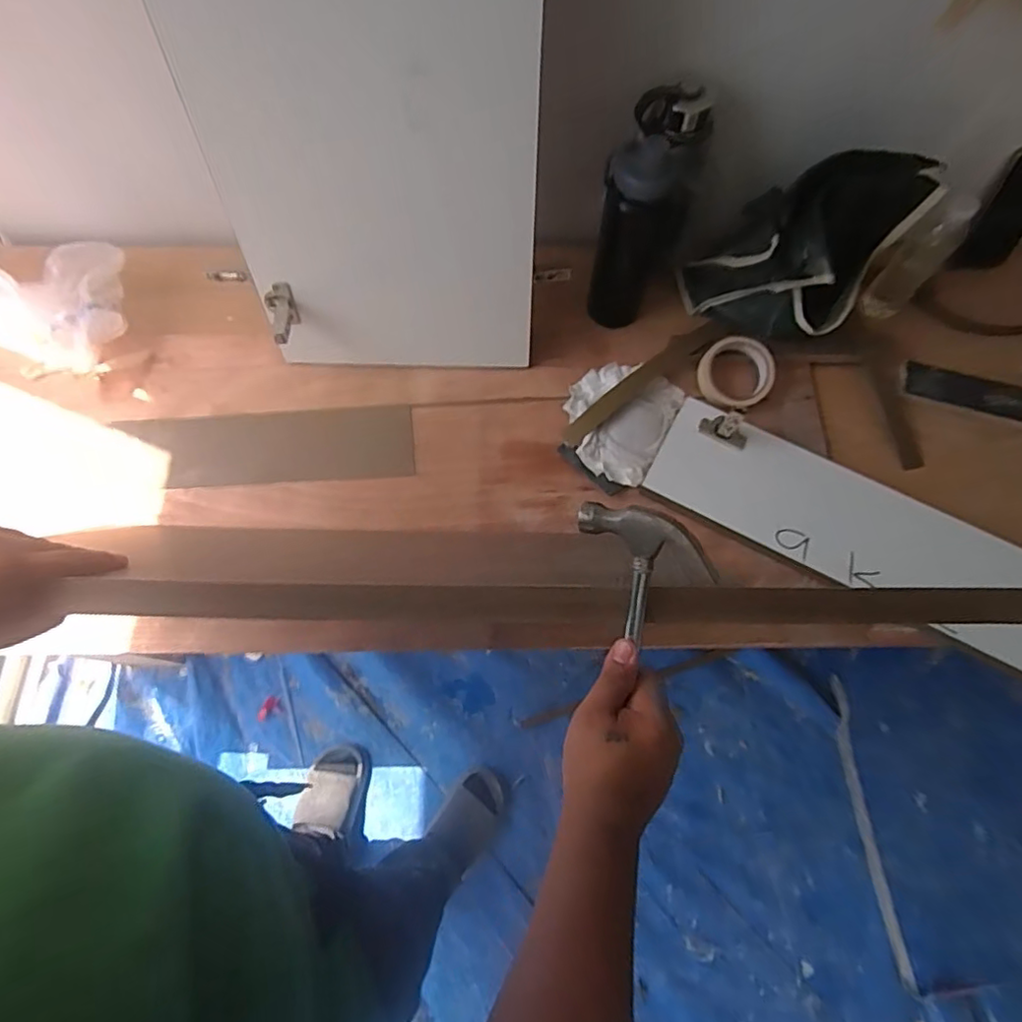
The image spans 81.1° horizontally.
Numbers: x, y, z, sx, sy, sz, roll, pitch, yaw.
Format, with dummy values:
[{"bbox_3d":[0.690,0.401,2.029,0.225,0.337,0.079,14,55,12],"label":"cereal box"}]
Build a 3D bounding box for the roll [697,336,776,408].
[{"bbox_3d":[0.308,-0.191,0.819,0.100,0.032,0.096,34,75,10],"label":"roll"}]

